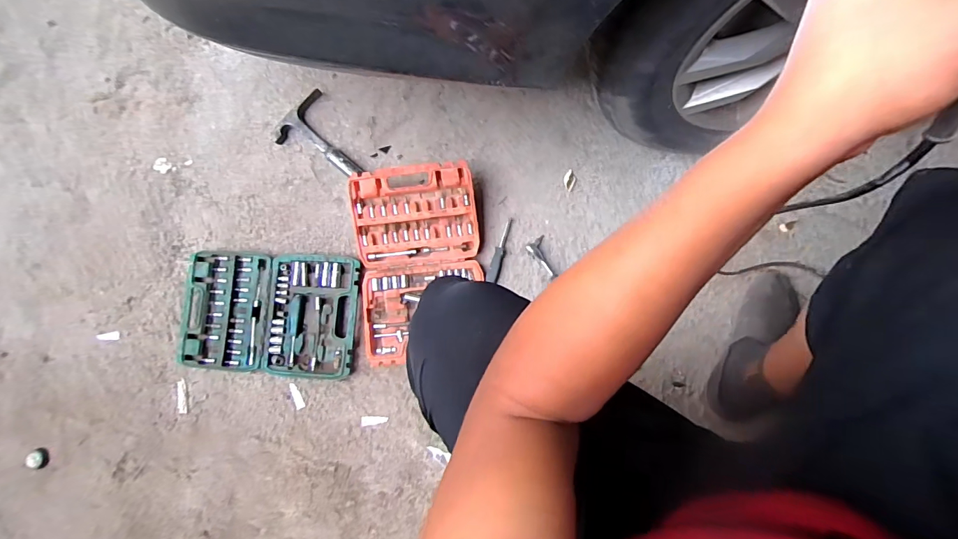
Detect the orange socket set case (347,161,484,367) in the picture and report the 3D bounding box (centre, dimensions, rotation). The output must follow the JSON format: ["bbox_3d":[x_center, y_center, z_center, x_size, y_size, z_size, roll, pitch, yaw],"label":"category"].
[{"bbox_3d":[-0.122,-0.010,0.857,0.256,0.074,0.386,-5,82,5],"label":"orange socket set case"}]

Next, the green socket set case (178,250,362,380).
[{"bbox_3d":[-0.455,0.090,0.903,0.409,0.051,0.259,5,83,6],"label":"green socket set case"}]

